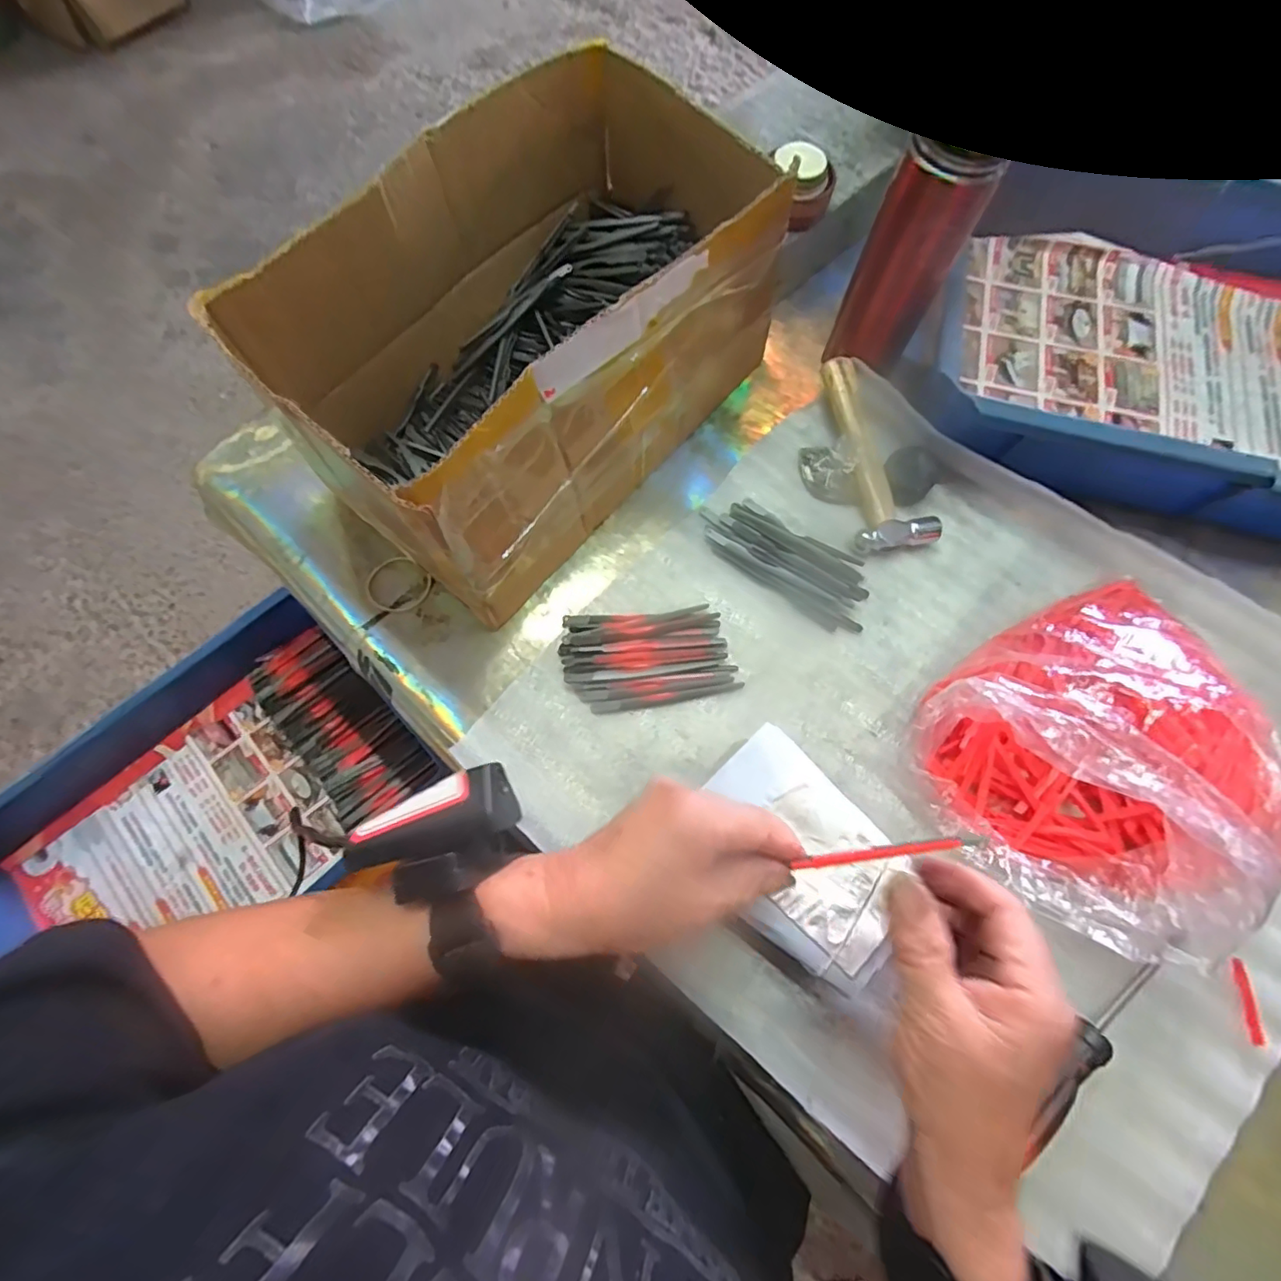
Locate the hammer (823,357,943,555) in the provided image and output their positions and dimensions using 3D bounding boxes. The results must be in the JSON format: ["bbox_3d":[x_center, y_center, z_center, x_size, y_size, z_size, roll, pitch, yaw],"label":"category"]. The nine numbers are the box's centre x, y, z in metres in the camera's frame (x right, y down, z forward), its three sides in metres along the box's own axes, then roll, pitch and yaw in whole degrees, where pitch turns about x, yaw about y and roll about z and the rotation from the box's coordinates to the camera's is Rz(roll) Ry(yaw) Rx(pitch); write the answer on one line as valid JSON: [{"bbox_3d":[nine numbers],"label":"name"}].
[{"bbox_3d":[0.176,-0.141,0.437,0.056,0.028,0.153,-7,72,-3],"label":"hammer"}]

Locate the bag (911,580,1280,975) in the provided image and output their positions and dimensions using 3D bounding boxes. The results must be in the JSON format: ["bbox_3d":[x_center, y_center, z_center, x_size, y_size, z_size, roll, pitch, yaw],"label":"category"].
[{"bbox_3d":[0.278,0.054,0.333,0.213,0.110,0.159,-39,77,-12],"label":"bag"}]

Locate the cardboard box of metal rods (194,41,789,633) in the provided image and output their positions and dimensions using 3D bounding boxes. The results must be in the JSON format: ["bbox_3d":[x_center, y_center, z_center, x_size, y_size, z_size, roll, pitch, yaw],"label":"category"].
[{"bbox_3d":[-0.070,-0.201,0.389,0.190,0.148,0.313,38,75,10],"label":"cardboard box of metal rods"}]

